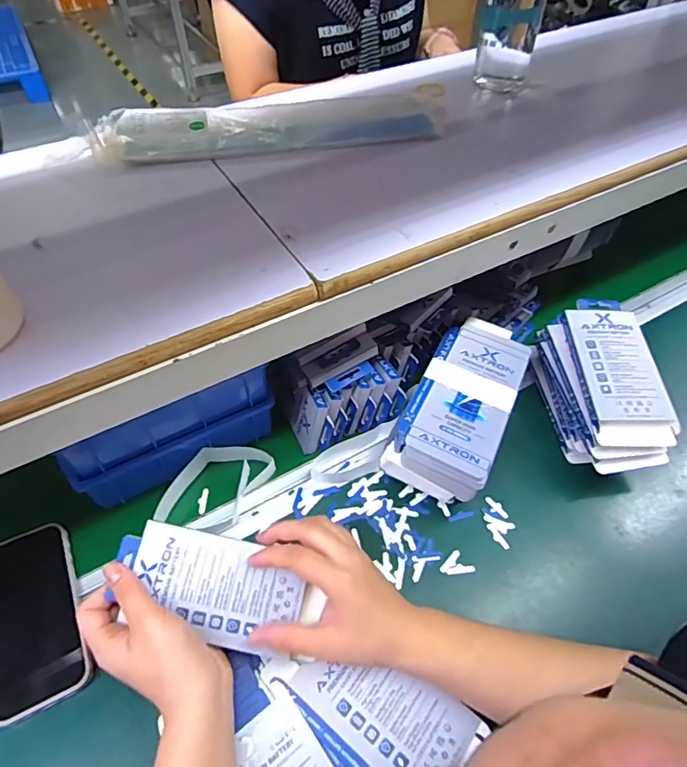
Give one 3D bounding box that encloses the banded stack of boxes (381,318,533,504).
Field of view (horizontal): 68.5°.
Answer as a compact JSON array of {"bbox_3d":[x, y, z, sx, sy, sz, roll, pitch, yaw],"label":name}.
[{"bbox_3d":[0.124,0.027,0.527,0.093,0.071,0.191,23,55,17],"label":"banded stack of boxes"}]

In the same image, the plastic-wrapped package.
[{"bbox_3d":[-0.065,-0.251,0.489,0.325,0.030,0.058,-9,52,-7],"label":"plastic-wrapped package"}]

